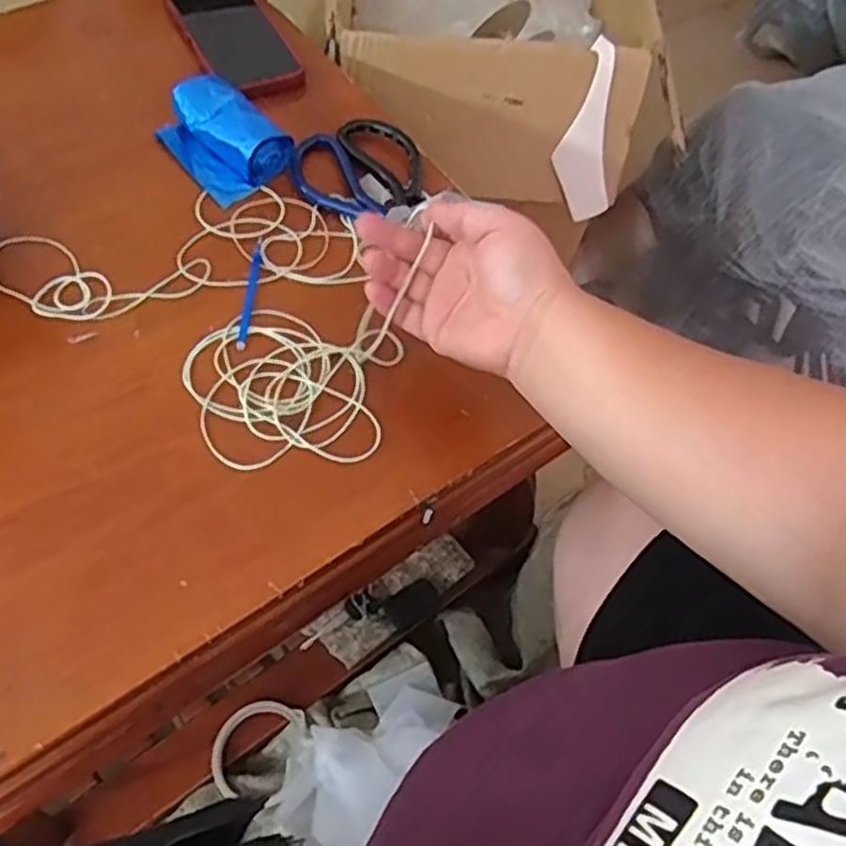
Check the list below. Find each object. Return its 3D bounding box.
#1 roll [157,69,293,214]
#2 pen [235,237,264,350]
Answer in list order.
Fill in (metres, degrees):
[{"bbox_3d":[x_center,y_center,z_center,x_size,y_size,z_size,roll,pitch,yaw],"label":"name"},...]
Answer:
[{"bbox_3d":[-0.167,-0.237,0.611,0.072,0.036,0.110,-40,69,-23],"label":"roll"},{"bbox_3d":[-0.126,-0.097,0.549,0.006,0.004,0.103,4,60,-2],"label":"pen"}]

